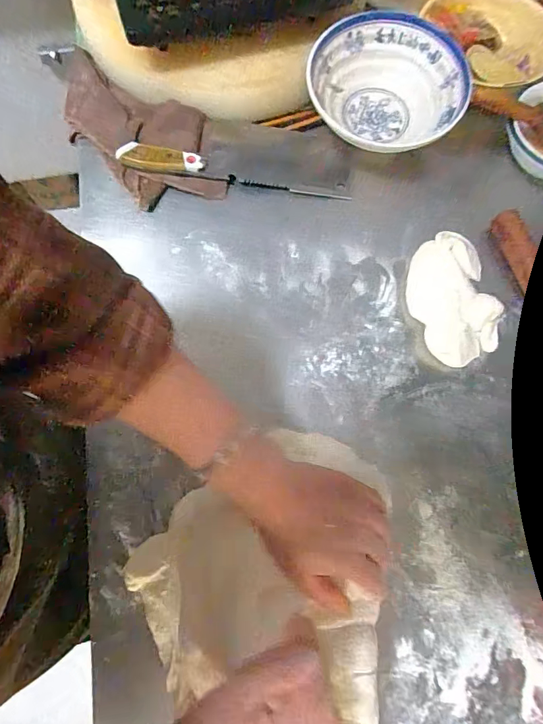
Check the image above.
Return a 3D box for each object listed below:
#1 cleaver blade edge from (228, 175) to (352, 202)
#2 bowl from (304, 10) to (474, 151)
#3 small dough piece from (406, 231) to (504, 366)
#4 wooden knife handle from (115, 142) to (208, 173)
[{"bbox_3d":[0.024,-0.230,0.558,0.162,0.010,0.011,7,73,3],"label":"cleaver blade edge"},{"bbox_3d":[0.149,-0.352,0.559,0.200,0.073,0.196,0,73,0],"label":"bowl"},{"bbox_3d":[0.218,-0.078,0.506,0.099,0.026,0.153,-15,73,-4],"label":"small dough piece"},{"bbox_3d":[-0.143,-0.264,0.550,0.115,0.009,0.032,2,114,-2],"label":"wooden knife handle"}]

